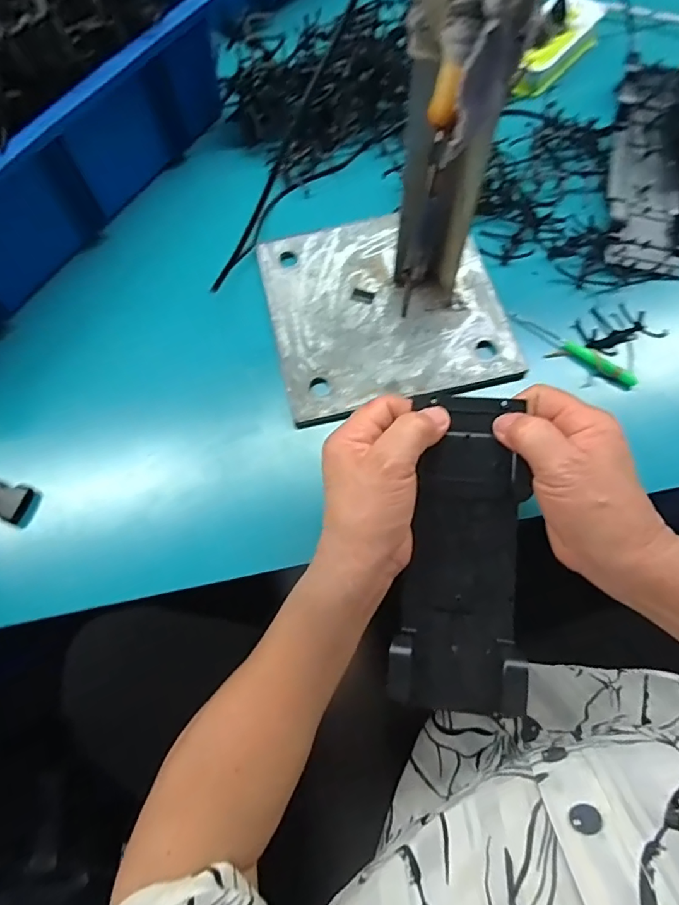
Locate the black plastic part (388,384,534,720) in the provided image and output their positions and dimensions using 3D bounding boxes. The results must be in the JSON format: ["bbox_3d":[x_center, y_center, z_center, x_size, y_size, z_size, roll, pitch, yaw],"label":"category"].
[{"bbox_3d":[0.077,0.060,0.309,0.073,0.024,0.192,5,86,3],"label":"black plastic part"}]

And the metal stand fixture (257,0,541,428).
[{"bbox_3d":[0.036,-0.176,0.319,0.195,0.268,0.188,-13,69,-3],"label":"metal stand fixture"}]

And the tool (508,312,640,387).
[{"bbox_3d":[0.193,-0.086,0.418,0.112,0.011,0.021,36,74,14],"label":"tool"}]

